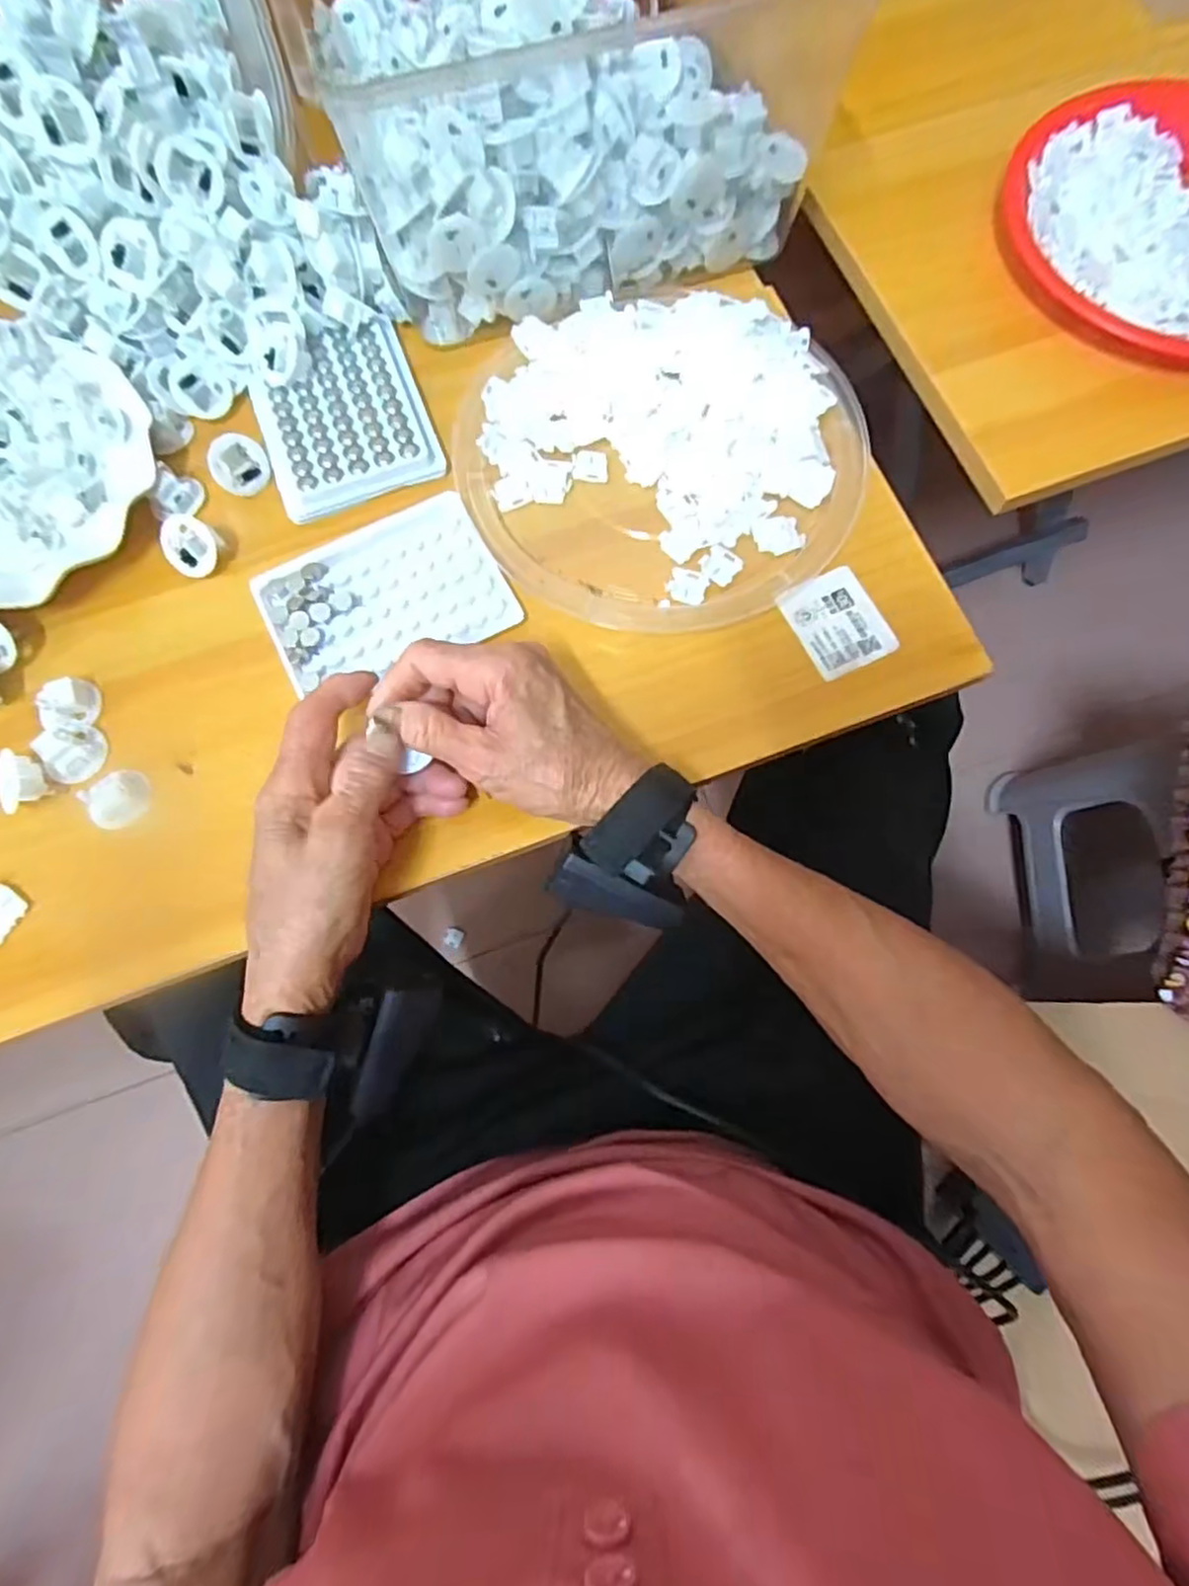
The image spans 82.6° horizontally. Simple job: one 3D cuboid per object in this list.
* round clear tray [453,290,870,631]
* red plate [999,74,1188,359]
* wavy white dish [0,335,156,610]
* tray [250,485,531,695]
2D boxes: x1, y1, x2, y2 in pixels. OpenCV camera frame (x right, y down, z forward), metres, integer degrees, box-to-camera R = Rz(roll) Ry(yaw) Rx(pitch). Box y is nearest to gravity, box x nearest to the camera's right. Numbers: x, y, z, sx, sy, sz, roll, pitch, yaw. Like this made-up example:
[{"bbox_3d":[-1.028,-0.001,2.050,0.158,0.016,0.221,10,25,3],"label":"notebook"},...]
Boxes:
[{"bbox_3d":[0.039,-0.200,0.401,0.230,0.028,0.205,21,77,7],"label":"round clear tray"},{"bbox_3d":[0.372,-0.366,0.432,0.208,0.036,0.202,0,75,1],"label":"red plate"},{"bbox_3d":[-0.351,-0.186,0.393,0.166,0.034,0.185,30,78,9],"label":"wavy white dish"},{"bbox_3d":[-0.121,-0.116,0.391,0.132,0.013,0.093,-25,76,-5],"label":"tray"}]

